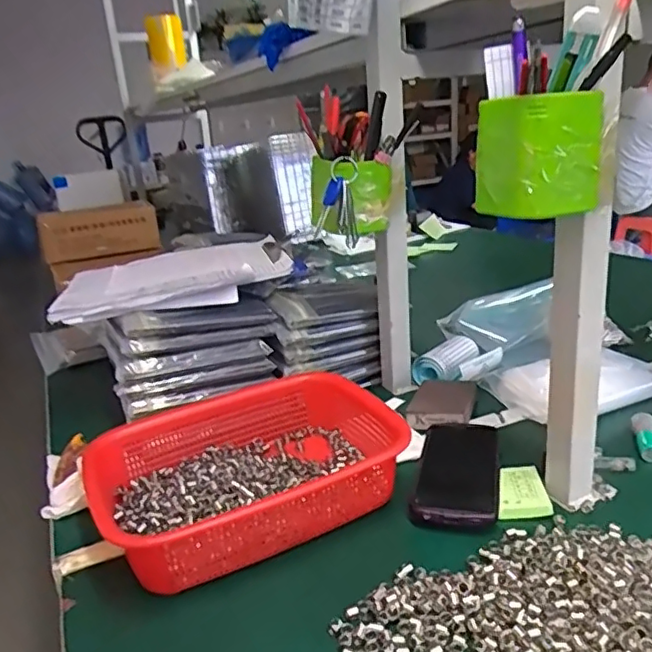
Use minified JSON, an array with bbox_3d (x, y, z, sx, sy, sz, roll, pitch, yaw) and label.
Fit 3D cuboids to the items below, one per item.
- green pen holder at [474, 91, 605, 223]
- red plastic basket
[{"bbox_3d":[0.152,-0.123,0.429,0.067,0.080,0.060,-12,20,-20],"label":"green pen holder"},{"bbox_3d":[-0.068,0.136,0.596,0.303,0.066,0.222,-14,22,-21],"label":"red plastic basket"}]

